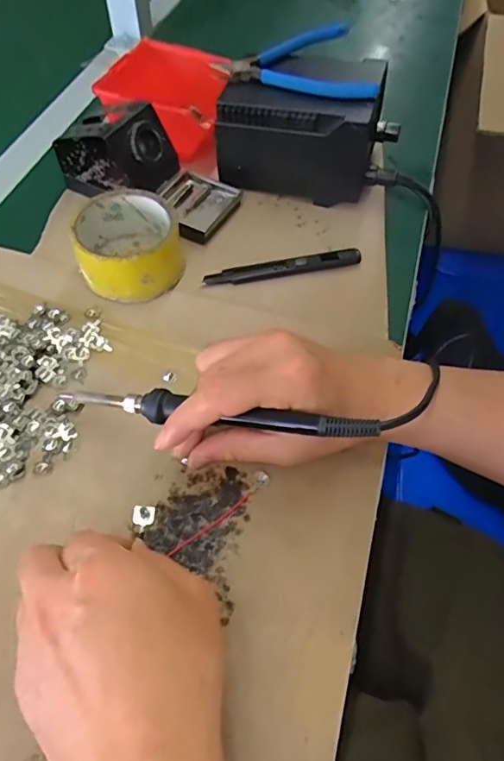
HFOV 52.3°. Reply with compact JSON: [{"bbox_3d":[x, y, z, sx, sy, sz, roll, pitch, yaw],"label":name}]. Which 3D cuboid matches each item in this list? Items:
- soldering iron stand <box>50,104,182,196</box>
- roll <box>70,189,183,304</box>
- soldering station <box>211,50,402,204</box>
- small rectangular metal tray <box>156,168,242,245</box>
[{"bbox_3d":[-0.126,-0.212,0.472,0.103,0.066,0.066,14,57,8],"label":"soldering iron stand"},{"bbox_3d":[-0.104,-0.111,0.428,0.081,0.050,0.083,1,57,-1],"label":"roll"},{"bbox_3d":[0.057,-0.246,0.500,0.153,0.091,0.116,15,58,9],"label":"soldering station"},{"bbox_3d":[-0.057,-0.166,0.482,0.074,0.014,0.078,23,59,14],"label":"small rectangular metal tray"}]

